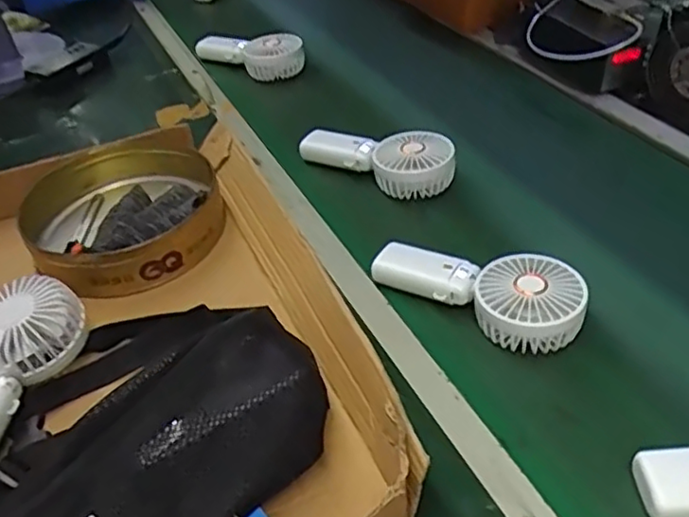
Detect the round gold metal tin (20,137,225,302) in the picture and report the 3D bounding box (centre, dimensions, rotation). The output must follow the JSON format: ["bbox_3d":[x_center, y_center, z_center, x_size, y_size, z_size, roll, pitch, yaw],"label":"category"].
[{"bbox_3d":[-0.217,-0.047,0.651,0.195,0.068,0.189,-3,37,2],"label":"round gold metal tin"}]

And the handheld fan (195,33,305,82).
[{"bbox_3d":[-0.148,-0.321,1.000,0.178,0.045,0.068,18,43,27],"label":"handheld fan"}]

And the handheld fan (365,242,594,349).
[{"bbox_3d":[0.118,0.024,0.569,0.183,0.050,0.076,22,44,30],"label":"handheld fan"}]

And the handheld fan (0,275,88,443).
[{"bbox_3d":[-0.259,0.096,0.480,0.067,0.048,0.174,5,53,13],"label":"handheld fan"}]

